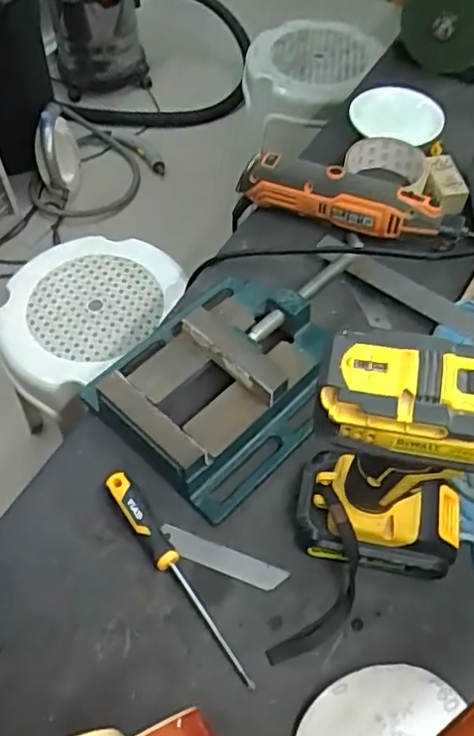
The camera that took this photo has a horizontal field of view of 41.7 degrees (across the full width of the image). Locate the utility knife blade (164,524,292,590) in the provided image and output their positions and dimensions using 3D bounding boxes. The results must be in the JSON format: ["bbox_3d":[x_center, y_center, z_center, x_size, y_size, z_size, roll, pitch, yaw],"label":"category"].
[{"bbox_3d":[-0.012,0.140,0.457,0.096,0.006,0.019,18,63,13],"label":"utility knife blade"}]

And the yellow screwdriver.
[{"bbox_3d":[-0.044,0.144,0.437,0.019,0.025,0.172,-29,61,-18],"label":"yellow screwdriver"}]

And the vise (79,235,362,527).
[{"bbox_3d":[0.013,-0.021,0.534,0.171,0.059,0.261,38,64,23],"label":"vise"}]

